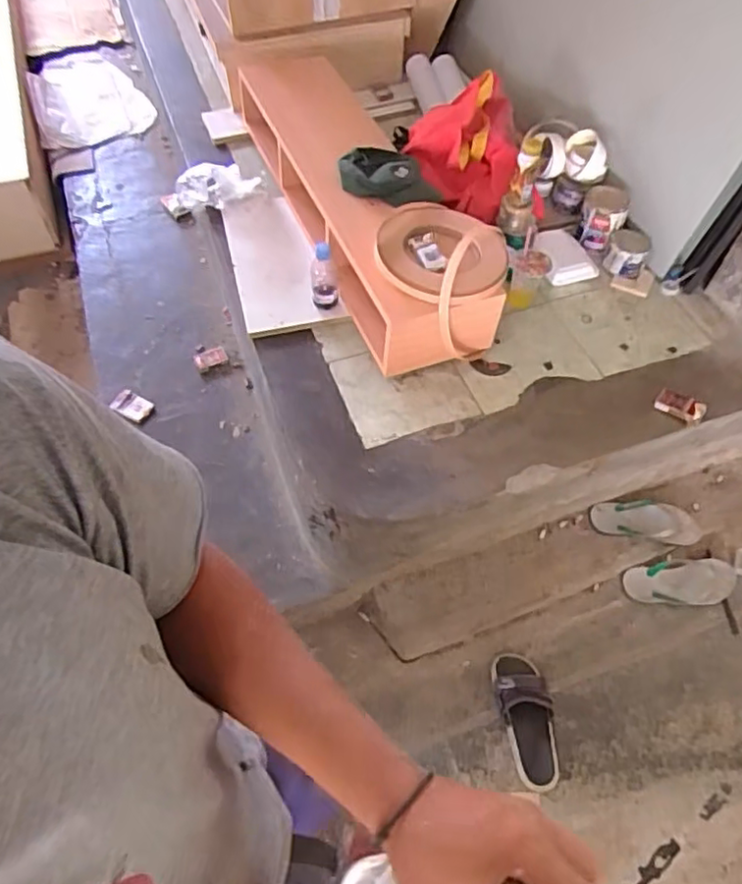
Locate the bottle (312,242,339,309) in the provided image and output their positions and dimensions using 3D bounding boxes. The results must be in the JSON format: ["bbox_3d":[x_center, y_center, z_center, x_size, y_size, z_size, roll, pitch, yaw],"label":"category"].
[{"bbox_3d":[-0.104,-0.377,1.399,0.057,0.179,0.058,-7,57,-5],"label":"bottle"}]

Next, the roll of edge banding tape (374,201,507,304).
[{"bbox_3d":[0.146,-0.401,1.322,0.275,0.036,0.266,0,56,-1],"label":"roll of edge banding tape"}]

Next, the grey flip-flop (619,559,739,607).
[{"bbox_3d":[0.717,0.328,1.459,0.252,0.041,0.100,1,56,-1],"label":"grey flip-flop"}]

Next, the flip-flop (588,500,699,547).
[{"bbox_3d":[0.659,0.185,1.500,0.258,0.038,0.099,9,57,5],"label":"flip-flop"}]

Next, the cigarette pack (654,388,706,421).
[{"bbox_3d":[0.660,-0.080,1.337,0.096,0.025,0.056,27,60,16],"label":"cigarette pack"}]

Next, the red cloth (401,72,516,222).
[{"bbox_3d":[0.224,-0.736,1.537,0.260,0.178,0.408,8,57,4],"label":"red cloth"}]

